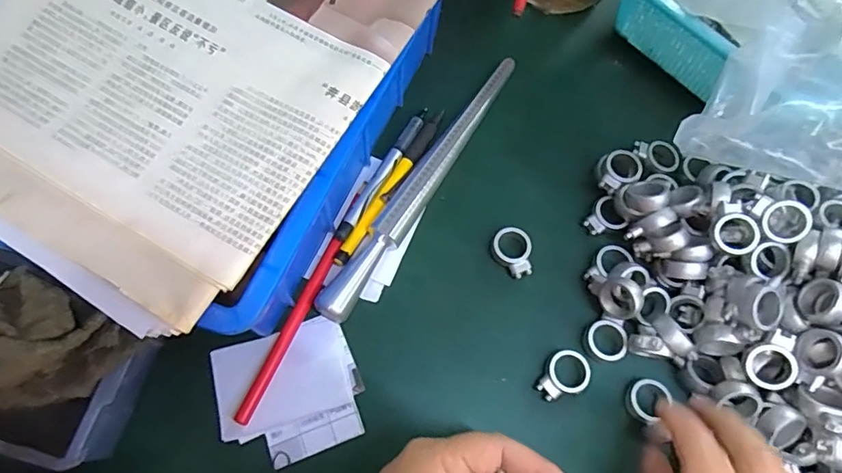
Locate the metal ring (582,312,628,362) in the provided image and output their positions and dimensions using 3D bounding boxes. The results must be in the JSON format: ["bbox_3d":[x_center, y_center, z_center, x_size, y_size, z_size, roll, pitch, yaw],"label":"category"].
[{"bbox_3d":[0.118,0.064,0.322,0.026,0.005,0.029,29,69,8],"label":"metal ring"}]

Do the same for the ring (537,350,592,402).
[{"bbox_3d":[0.088,0.086,0.314,0.034,0.009,0.025,-37,75,-16],"label":"ring"}]

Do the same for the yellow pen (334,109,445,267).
[{"bbox_3d":[-0.018,-0.038,0.352,0.010,0.013,0.138,28,69,8],"label":"yellow pen"}]

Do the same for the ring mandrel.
[{"bbox_3d":[0.005,-0.042,0.352,0.020,0.021,0.233,31,70,9],"label":"ring mandrel"}]

